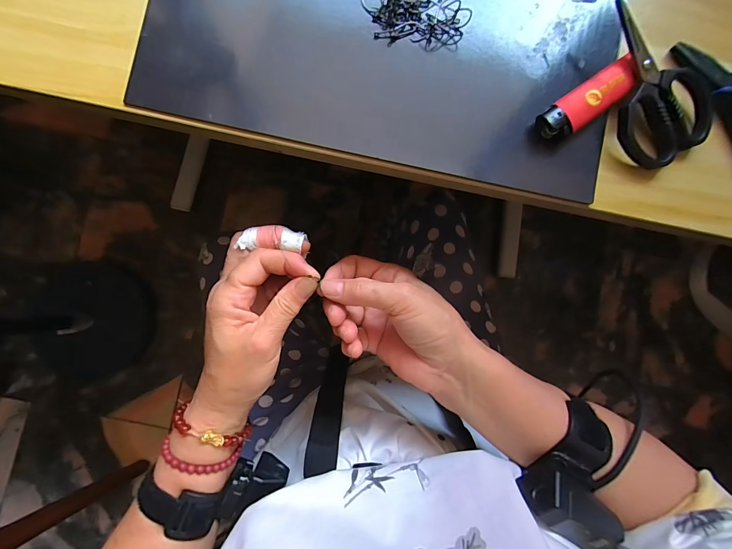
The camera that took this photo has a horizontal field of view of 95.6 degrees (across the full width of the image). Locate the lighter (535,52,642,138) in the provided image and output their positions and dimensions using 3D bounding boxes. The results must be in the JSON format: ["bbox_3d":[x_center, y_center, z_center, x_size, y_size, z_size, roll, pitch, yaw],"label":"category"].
[{"bbox_3d":[0.140,-0.109,0.210,0.068,0.014,0.022,-35,88,-4],"label":"lighter"}]

